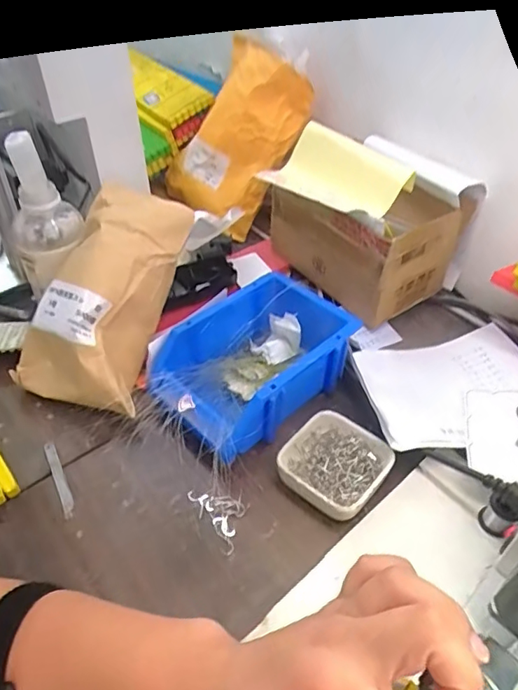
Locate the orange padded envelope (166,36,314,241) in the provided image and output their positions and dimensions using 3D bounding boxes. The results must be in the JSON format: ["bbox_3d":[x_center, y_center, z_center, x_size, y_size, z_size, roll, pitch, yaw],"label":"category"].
[{"bbox_3d":[-0.037,-0.269,0.722,0.174,0.259,0.093,43,30,6],"label":"orange padded envelope"}]

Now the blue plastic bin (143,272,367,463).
[{"bbox_3d":[-0.006,0.017,0.513,0.128,0.071,0.190,34,53,30],"label":"blue plastic bin"}]

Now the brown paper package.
[{"bbox_3d":[-0.147,-0.047,0.522,0.131,0.082,0.224,17,80,20],"label":"brown paper package"}]

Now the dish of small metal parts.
[{"bbox_3d":[0.066,0.104,0.456,0.081,0.027,0.086,31,52,28],"label":"dish of small metal parts"}]

